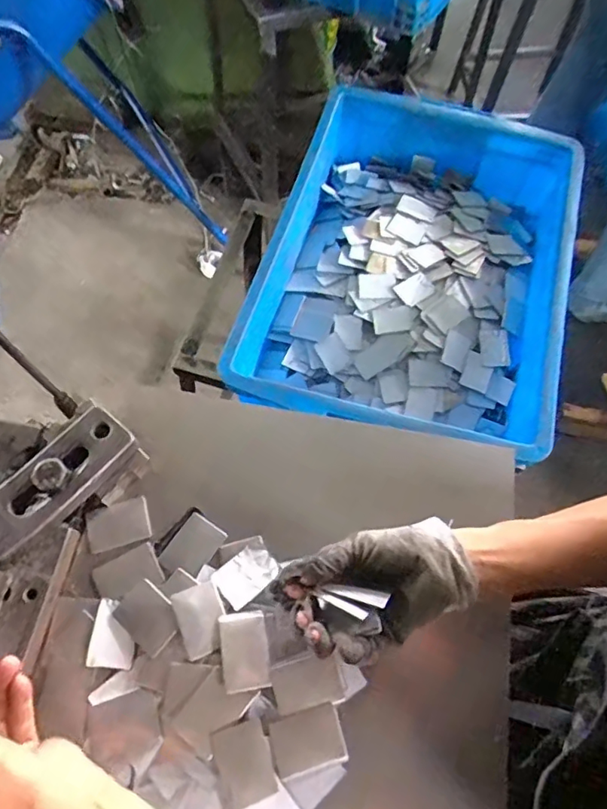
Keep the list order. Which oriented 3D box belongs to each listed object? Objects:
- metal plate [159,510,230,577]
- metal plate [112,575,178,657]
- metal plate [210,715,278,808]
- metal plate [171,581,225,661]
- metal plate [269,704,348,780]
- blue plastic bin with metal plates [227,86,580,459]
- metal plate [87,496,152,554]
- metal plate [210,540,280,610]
[{"bbox_3d":[-0.089,0.115,0.436,0.035,0.010,0.048,32,69,10],"label":"metal plate"},{"bbox_3d":[-0.116,0.159,0.404,0.048,0.004,0.035,35,74,21],"label":"metal plate"},{"bbox_3d":[-0.041,0.244,0.368,0.035,0.004,0.049,-18,69,-10],"label":"metal plate"},{"bbox_3d":[-0.076,0.160,0.402,0.033,0.009,0.048,-21,70,-11],"label":"metal plate"},{"bbox_3d":[0.004,0.235,0.377,0.048,0.004,0.035,-9,67,-13],"label":"metal plate"},{"bbox_3d":[0.139,-0.171,0.688,0.356,0.115,0.483,14,67,3],"label":"blue plastic bin with metal plates"},{"bbox_3d":[-0.151,0.098,0.442,0.047,0.004,0.037,-12,63,-18],"label":"metal plate"},{"bbox_3d":[-0.045,0.133,0.424,0.047,0.004,0.032,-39,74,-17],"label":"metal plate"}]

